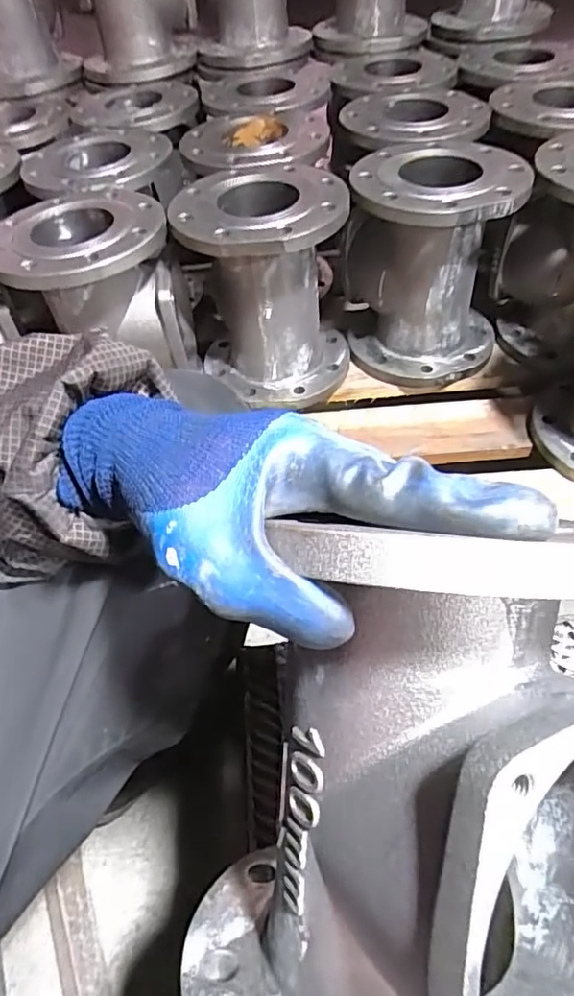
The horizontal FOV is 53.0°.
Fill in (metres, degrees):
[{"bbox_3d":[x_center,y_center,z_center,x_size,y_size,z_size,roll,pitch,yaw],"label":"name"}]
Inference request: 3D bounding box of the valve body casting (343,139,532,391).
[{"bbox_3d":[0.187,-0.315,0.782,0.211,0.239,0.192,1,51,7],"label":"valve body casting"}]

